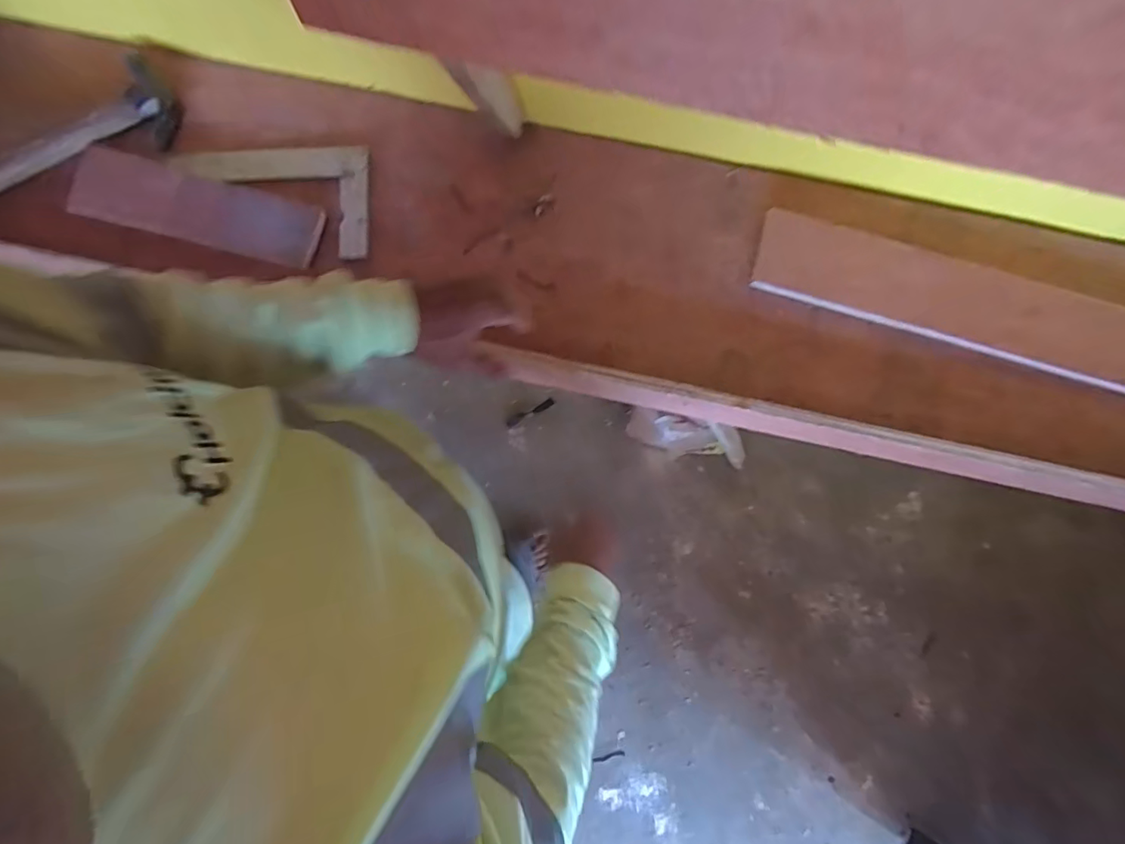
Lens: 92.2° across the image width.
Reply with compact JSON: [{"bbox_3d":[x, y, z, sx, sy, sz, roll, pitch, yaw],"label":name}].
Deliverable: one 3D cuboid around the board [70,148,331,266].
[{"bbox_3d":[-0.456,-0.265,0.682,0.284,0.018,0.081,14,98,-7],"label":"board"}]

